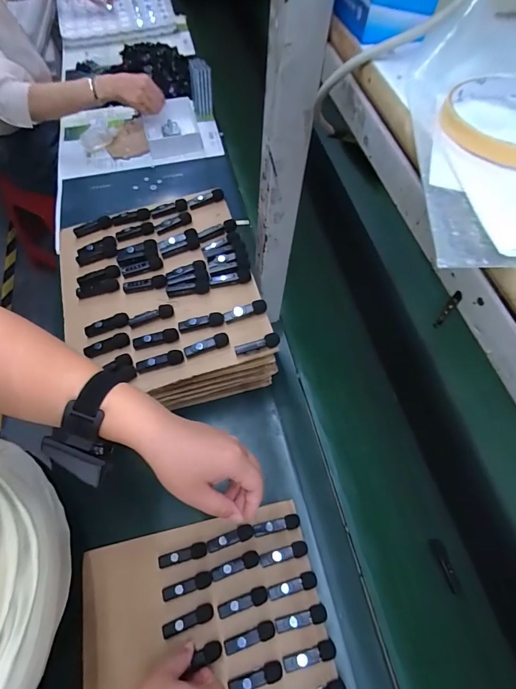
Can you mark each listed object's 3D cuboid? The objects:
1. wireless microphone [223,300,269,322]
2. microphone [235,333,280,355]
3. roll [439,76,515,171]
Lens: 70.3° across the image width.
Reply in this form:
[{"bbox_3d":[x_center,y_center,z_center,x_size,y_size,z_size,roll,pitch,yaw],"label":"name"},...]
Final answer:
[{"bbox_3d":[-0.018,-0.047,0.537,0.063,0.022,0.015,-16,63,-12],"label":"wireless microphone"},{"bbox_3d":[0.000,0.003,0.514,0.062,0.022,0.017,-16,63,-12],"label":"microphone"},{"bbox_3d":[0.153,-0.133,0.217,0.091,0.014,0.078,-38,68,-19],"label":"roll"}]

